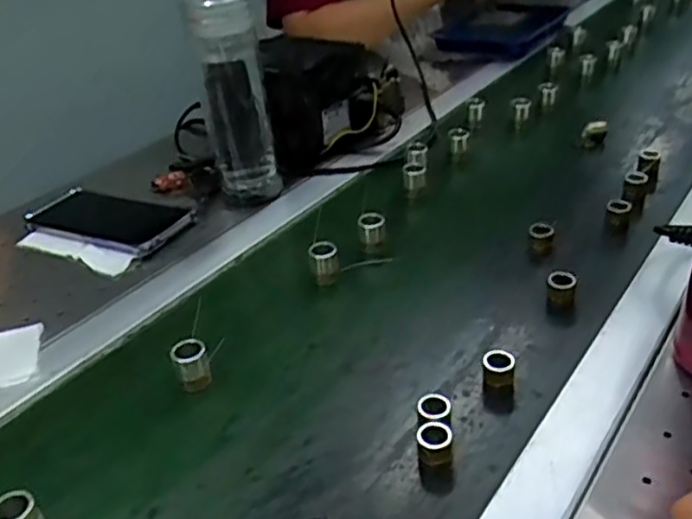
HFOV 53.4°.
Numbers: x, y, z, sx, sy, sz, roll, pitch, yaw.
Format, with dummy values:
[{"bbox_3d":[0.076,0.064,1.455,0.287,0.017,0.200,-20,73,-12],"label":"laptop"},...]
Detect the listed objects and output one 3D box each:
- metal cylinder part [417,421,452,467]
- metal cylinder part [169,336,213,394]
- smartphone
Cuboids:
[{"bbox_3d":[0.053,0.111,0.408,0.020,0.021,0.022,-4,32,2],"label":"metal cylinder part"},{"bbox_3d":[-0.108,0.075,0.483,0.023,0.033,0.026,-14,33,-14],"label":"metal cylinder part"},{"bbox_3d":[-0.250,-0.044,0.710,0.188,0.016,0.086,14,37,27],"label":"smartphone"}]

